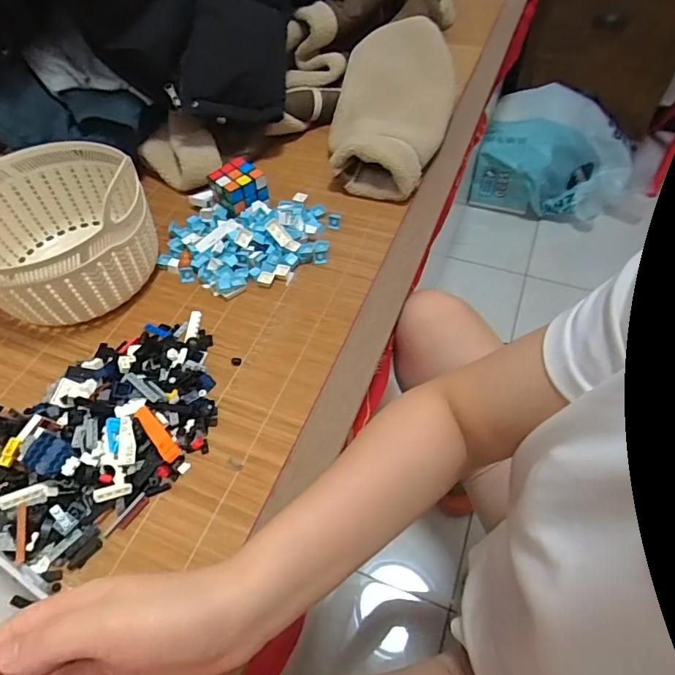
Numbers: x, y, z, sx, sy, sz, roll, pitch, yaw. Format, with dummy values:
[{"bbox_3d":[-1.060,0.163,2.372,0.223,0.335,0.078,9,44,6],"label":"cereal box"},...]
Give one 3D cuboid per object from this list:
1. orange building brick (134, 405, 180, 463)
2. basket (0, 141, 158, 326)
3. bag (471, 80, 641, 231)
[{"bbox_3d":[-0.177,0.094,0.477,0.016,0.007,0.072,-36,60,-22],"label":"orange building brick"},{"bbox_3d":[-0.343,-0.127,0.596,0.218,0.140,0.227,-27,57,-17],"label":"basket"},{"bbox_3d":[0.607,-0.482,1.323,0.404,0.206,0.347,19,56,16],"label":"bag"}]

